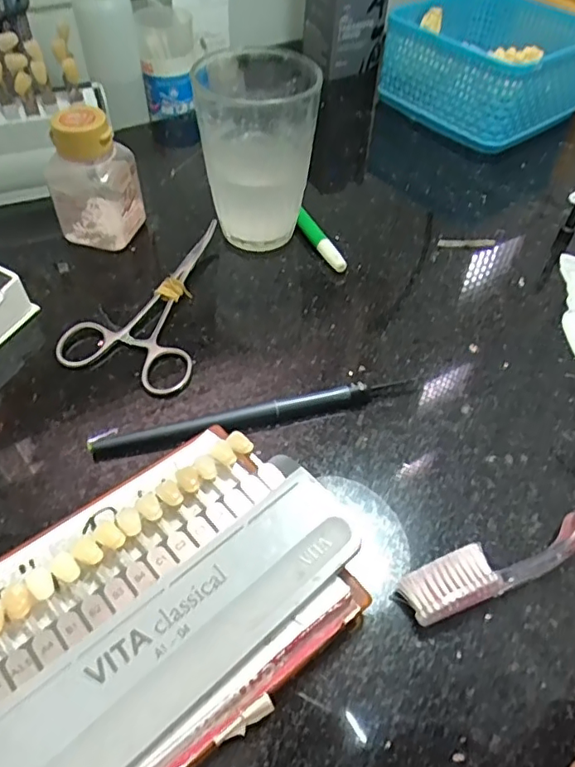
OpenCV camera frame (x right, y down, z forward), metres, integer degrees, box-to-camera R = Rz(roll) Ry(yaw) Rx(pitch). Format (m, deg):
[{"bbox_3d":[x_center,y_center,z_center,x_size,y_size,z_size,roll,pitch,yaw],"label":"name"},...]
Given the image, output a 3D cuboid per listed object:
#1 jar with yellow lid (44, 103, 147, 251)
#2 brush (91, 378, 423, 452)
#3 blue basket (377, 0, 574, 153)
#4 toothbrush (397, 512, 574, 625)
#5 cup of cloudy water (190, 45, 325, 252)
[{"bbox_3d":[-0.110,-0.115,0.319,0.041,0.072,0.035,7,51,2],"label":"jar with yellow lid"},{"bbox_3d":[-0.014,0.013,0.259,0.147,0.009,0.011,-10,52,-11],"label":"brush"},{"bbox_3d":[0.163,-0.265,0.467,0.154,0.076,0.159,-33,60,-26],"label":"blue basket"},{"bbox_3d":[0.128,0.054,0.232,0.182,0.013,0.019,-18,54,-17],"label":"toothbrush"},{"bbox_3d":[-0.017,-0.128,0.319,0.061,0.095,0.069,2,51,-1],"label":"cup of cloudy water"}]

